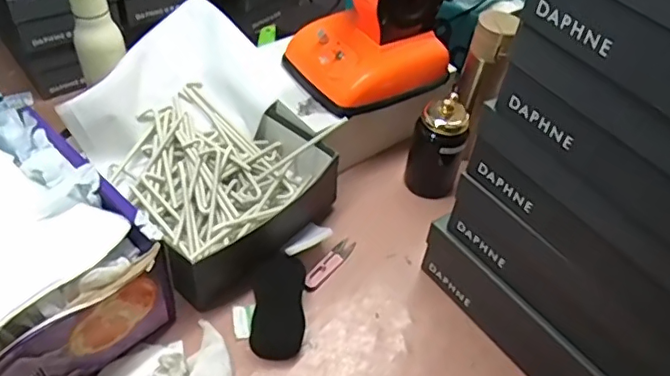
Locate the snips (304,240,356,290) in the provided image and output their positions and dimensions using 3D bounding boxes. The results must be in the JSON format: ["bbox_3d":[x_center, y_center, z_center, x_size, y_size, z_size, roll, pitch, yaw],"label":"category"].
[{"bbox_3d":[-0.007,0.100,0.771,0.024,0.006,0.102,32,51,22],"label":"snips"}]

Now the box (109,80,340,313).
[{"bbox_3d":[-0.178,-0.009,0.793,0.290,0.097,0.281,34,51,23],"label":"box"}]

